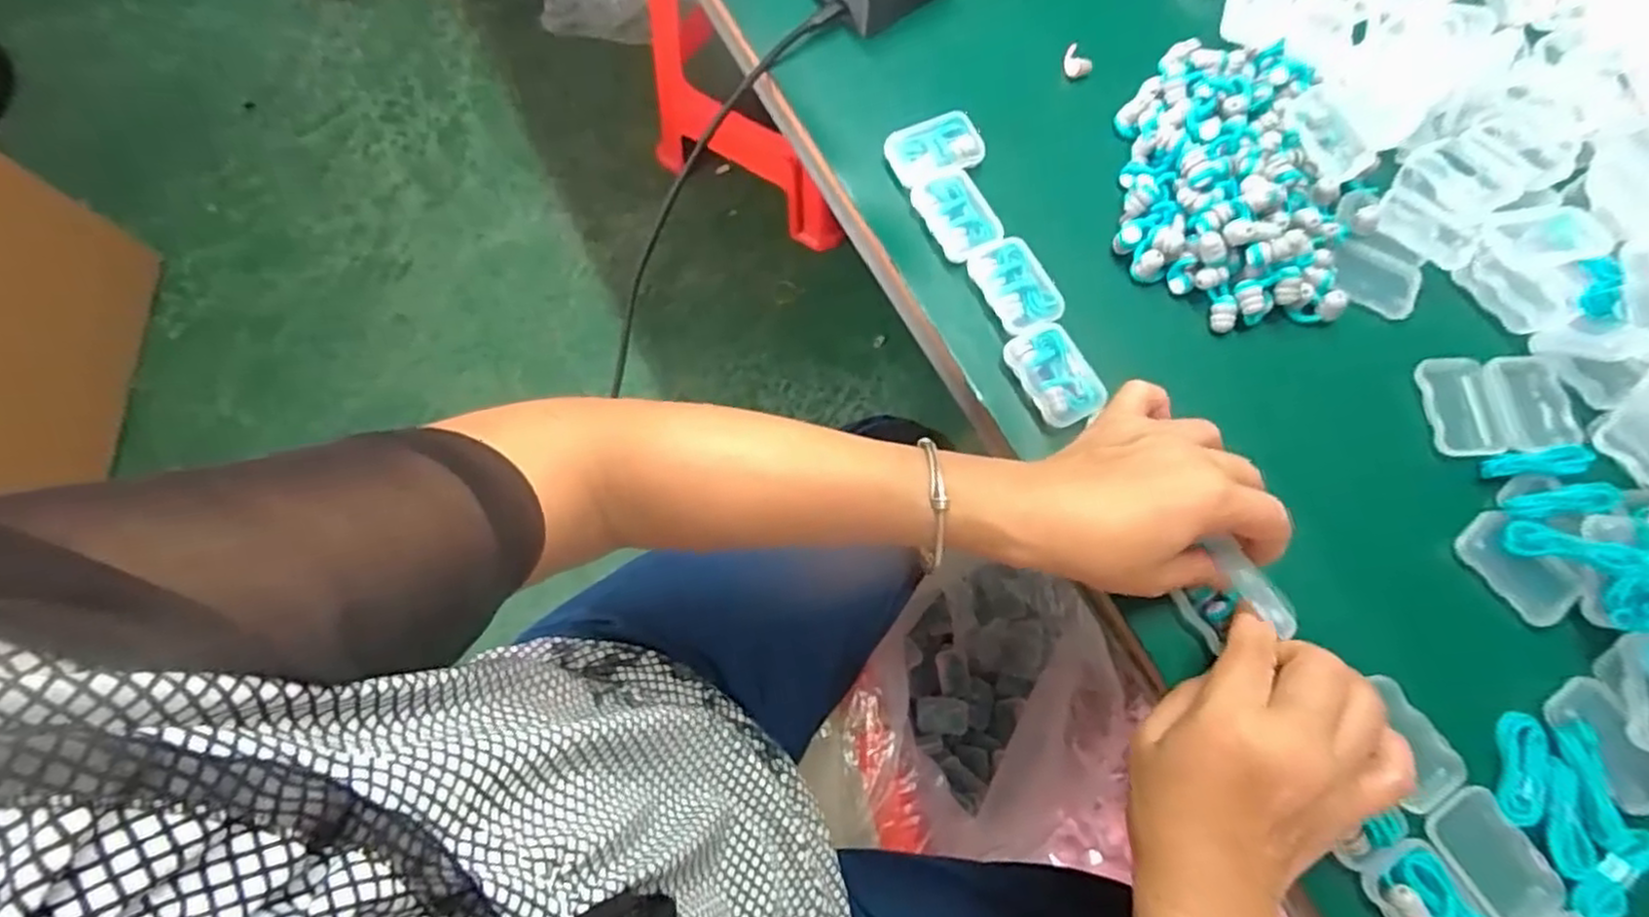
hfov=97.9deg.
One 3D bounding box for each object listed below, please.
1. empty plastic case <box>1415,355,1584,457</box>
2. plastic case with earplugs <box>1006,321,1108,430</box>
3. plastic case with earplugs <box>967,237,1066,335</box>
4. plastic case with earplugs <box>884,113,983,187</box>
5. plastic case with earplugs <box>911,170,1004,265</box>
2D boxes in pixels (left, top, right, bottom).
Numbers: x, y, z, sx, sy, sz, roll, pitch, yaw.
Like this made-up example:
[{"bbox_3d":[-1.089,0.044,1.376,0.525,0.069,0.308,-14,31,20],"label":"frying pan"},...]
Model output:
[{"bbox_3d":[0.372,-0.029,0.397,0.080,0.013,0.056,-4,72,-3],"label":"empty plastic case"},{"bbox_3d":[0.124,-0.044,0.388,0.035,0.016,0.055,-28,75,-10],"label":"plastic case with earplugs"},{"bbox_3d":[0.108,-0.095,0.406,0.037,0.017,0.054,-23,74,-9],"label":"plastic case with earplugs"},{"bbox_3d":[0.066,-0.185,0.433,0.054,0.018,0.038,-21,74,-8],"label":"plastic case with earplugs"},{"bbox_3d":[0.078,-0.141,0.420,0.038,0.017,0.055,-22,74,-9],"label":"plastic case with earplugs"}]

